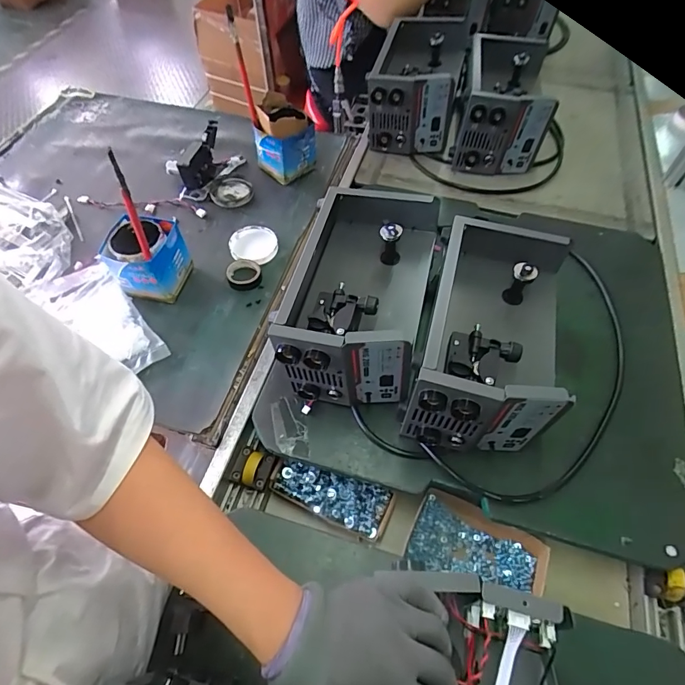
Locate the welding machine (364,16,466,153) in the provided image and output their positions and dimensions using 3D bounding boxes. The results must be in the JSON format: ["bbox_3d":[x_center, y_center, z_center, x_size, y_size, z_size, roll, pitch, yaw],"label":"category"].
[{"bbox_3d":[0.169,-0.594,0.997,0.188,0.167,0.305,10,58,6],"label":"welding machine"}]

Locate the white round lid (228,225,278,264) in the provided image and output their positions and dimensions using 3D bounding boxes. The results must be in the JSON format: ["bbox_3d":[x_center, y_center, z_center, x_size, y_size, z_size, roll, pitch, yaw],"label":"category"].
[{"bbox_3d":[-0.165,-0.181,0.795,0.085,0.016,0.084,1,56,-1],"label":"white round lid"}]

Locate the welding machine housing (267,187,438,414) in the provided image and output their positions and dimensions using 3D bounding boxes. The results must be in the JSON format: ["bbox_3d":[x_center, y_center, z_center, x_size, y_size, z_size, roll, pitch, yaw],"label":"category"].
[{"bbox_3d":[0.020,-0.066,0.634,0.197,0.169,0.290,10,57,5],"label":"welding machine housing"}]

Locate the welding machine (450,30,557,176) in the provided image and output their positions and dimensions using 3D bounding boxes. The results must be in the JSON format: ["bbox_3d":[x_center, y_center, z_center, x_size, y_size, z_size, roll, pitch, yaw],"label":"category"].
[{"bbox_3d":[0.364,-0.541,0.977,0.180,0.157,0.334,12,57,7],"label":"welding machine"}]

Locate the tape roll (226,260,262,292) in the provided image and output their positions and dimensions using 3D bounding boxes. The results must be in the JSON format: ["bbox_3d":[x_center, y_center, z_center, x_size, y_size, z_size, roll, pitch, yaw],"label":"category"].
[{"bbox_3d":[-0.172,-0.118,0.756,0.058,0.021,0.056,1,56,-1],"label":"tape roll"}]

